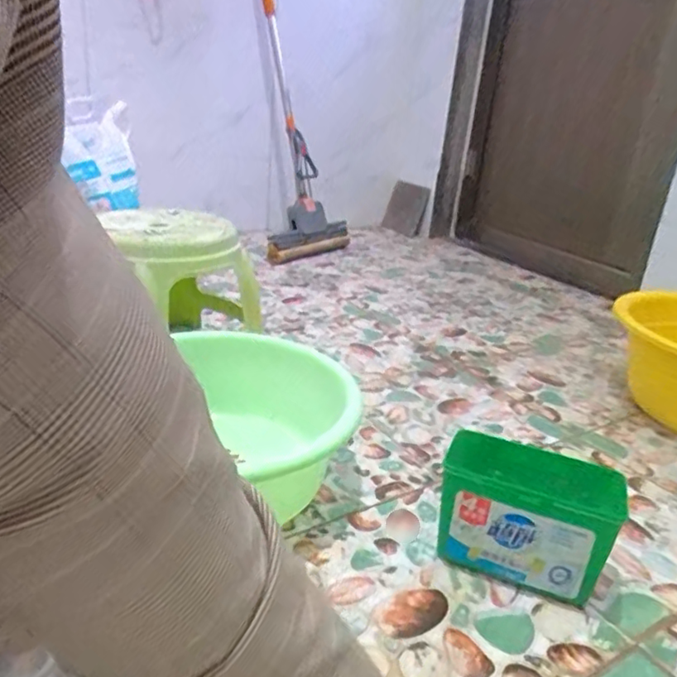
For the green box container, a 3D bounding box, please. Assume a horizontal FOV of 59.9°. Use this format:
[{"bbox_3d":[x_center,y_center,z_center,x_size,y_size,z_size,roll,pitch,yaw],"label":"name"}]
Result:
[{"bbox_3d":[0.208,0.195,0.663,0.183,0.139,0.097,14,25,22],"label":"green box container"}]

